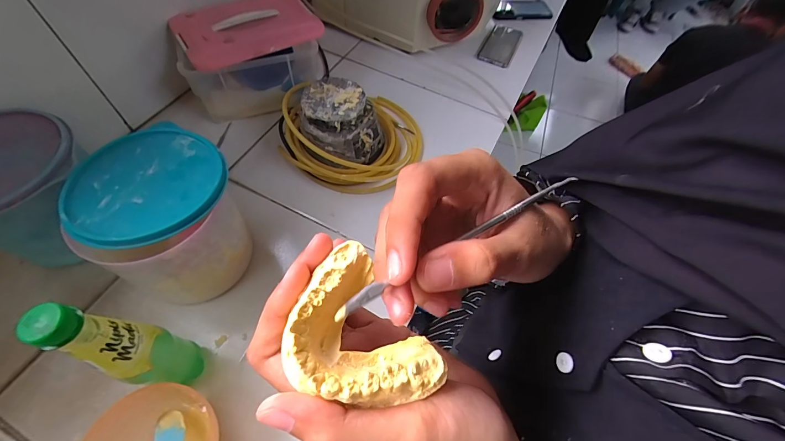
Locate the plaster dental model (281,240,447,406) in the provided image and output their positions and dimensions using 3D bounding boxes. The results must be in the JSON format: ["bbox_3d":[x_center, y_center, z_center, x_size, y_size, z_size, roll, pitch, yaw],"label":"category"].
[{"bbox_3d":[-0.017,0.047,0.139,0.050,0.022,0.067,-32,66,-21],"label":"plaster dental model"}]

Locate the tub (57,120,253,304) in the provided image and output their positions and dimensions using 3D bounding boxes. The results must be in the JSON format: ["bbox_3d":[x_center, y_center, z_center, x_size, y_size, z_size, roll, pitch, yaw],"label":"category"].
[{"bbox_3d":[-0.280,-0.001,0.444,0.169,0.162,0.157,2,59,-3],"label":"tub"}]

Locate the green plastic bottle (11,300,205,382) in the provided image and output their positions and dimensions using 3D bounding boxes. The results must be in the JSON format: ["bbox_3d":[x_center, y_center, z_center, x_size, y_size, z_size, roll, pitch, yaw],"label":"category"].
[{"bbox_3d":[-0.250,0.132,0.334,0.053,0.220,0.048,-34,67,-22],"label":"green plastic bottle"}]

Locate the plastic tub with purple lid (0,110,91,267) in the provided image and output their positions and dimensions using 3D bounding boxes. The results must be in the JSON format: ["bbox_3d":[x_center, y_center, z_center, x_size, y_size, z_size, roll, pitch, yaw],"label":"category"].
[{"bbox_3d":[-0.472,-0.034,0.451,0.170,0.154,0.154,-5,59,-7],"label":"plastic tub with purple lid"}]

